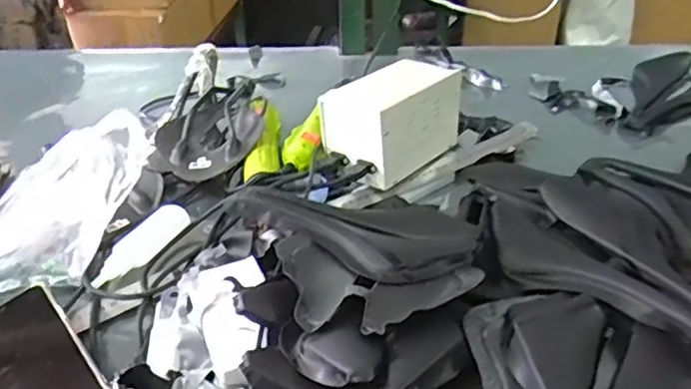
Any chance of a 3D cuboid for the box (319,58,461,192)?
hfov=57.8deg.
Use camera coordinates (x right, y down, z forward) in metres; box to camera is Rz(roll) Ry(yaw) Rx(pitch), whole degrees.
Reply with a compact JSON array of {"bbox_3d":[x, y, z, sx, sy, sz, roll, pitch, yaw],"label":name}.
[{"bbox_3d":[0.053,-0.090,0.708,0.097,0.091,0.147,26,43,32],"label":"box"}]

